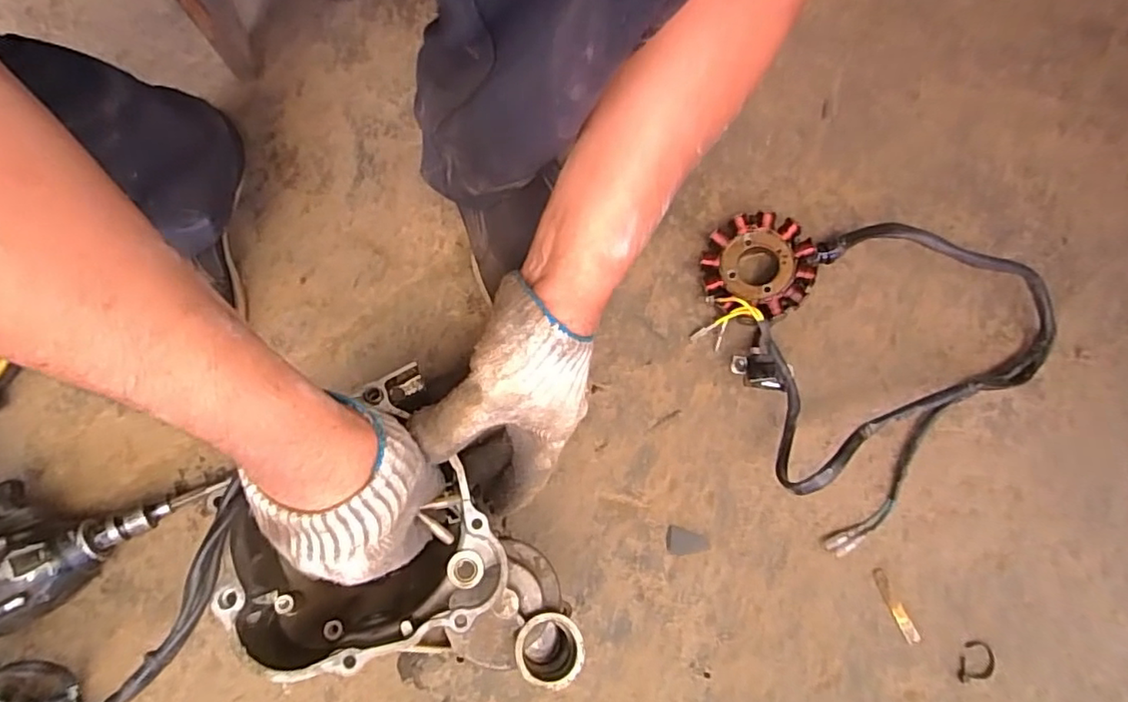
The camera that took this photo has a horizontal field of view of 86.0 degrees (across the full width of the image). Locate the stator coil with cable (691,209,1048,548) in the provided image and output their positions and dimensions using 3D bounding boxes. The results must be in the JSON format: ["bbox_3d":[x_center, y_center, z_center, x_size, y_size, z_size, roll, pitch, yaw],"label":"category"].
[{"bbox_3d":[0.238,0.016,0.439,0.265,0.079,0.244,0,74,1],"label":"stator coil with cable"}]

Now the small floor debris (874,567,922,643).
[{"bbox_3d":[0.235,0.181,0.429,0.010,0.005,0.052,-23,75,-5],"label":"small floor debris"}]

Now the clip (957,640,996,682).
[{"bbox_3d":[0.285,0.216,0.418,0.021,0.005,0.030,19,75,6],"label":"clip"}]

